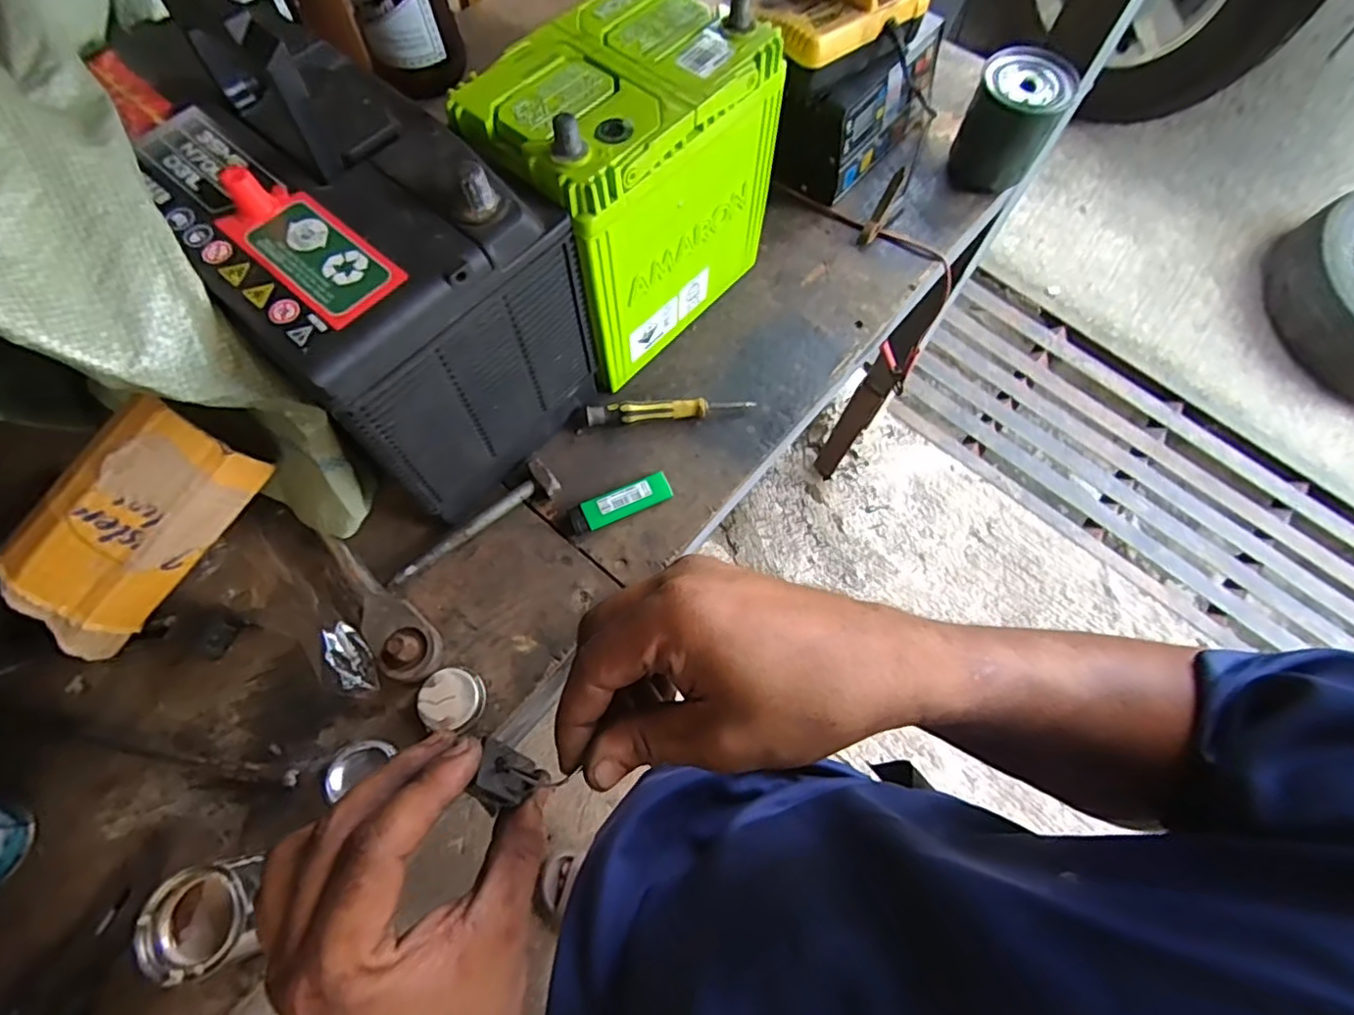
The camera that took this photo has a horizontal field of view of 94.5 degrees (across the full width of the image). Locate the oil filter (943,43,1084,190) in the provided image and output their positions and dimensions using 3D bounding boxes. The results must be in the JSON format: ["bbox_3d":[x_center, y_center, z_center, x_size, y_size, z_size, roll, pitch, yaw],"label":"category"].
[{"bbox_3d":[0.314,-0.363,0.593,0.081,0.096,0.073,32,70,12],"label":"oil filter"}]

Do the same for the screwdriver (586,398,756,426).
[{"bbox_3d":[-0.005,-0.079,0.511,0.134,0.022,0.016,-7,67,-4],"label":"screwdriver"}]

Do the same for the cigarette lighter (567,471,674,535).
[{"bbox_3d":[-0.044,-0.004,0.482,0.079,0.013,0.024,-25,70,-11],"label":"cigarette lighter"}]

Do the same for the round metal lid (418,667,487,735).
[{"bbox_3d":[-0.154,0.131,0.428,0.041,0.014,0.039,0,67,-1],"label":"round metal lid"}]

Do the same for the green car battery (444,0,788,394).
[{"bbox_3d":[-0.036,-0.231,0.476,0.126,0.203,0.196,38,72,14],"label":"green car battery"}]

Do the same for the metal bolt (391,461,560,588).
[{"bbox_3d":[-0.152,0.013,0.471,0.137,0.019,0.027,-34,72,-14],"label":"metal bolt"}]

